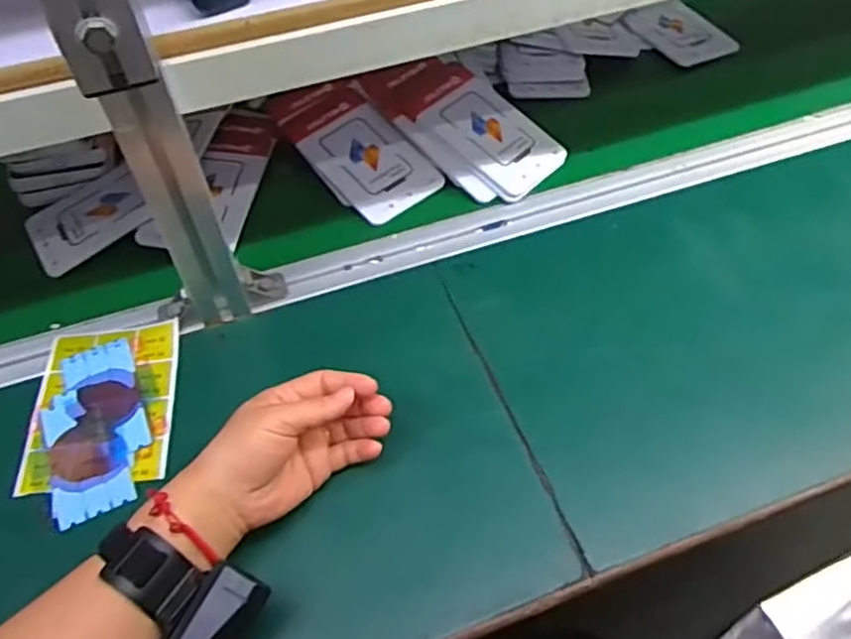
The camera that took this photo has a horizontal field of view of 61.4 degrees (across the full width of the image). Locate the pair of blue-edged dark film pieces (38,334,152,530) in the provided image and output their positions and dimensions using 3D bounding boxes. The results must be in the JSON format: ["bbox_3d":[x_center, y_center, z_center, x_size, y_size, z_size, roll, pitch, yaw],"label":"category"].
[{"bbox_3d":[-0.246,0.079,0.536,0.069,0.009,0.145,-20,54,-13],"label":"pair of blue-edged dark film pieces"}]

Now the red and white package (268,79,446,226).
[{"bbox_3d":[-0.070,-0.172,0.709,0.096,0.011,0.181,-33,69,-16],"label":"red and white package"}]

